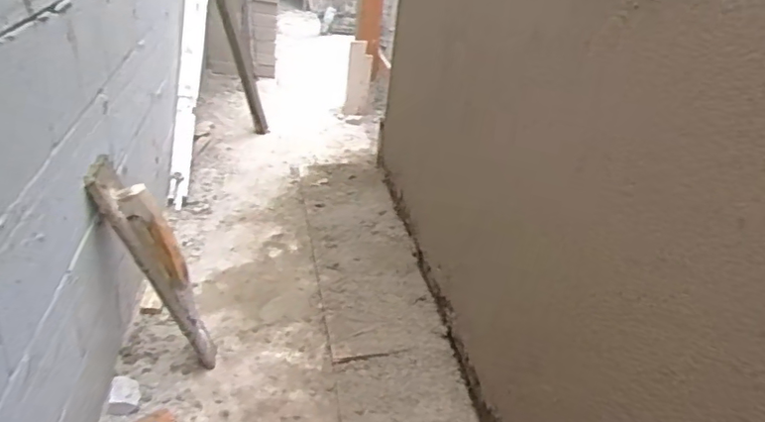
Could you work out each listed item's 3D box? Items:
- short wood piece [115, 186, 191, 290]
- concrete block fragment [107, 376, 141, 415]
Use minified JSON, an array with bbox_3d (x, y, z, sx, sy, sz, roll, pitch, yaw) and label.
[{"bbox_3d":[-0.468,0.053,1.179,0.061,0.264,0.046,-30,41,-18],"label":"short wood piece"},{"bbox_3d":[-0.554,0.389,1.227,0.058,0.032,0.099,-1,30,-14],"label":"concrete block fragment"}]

